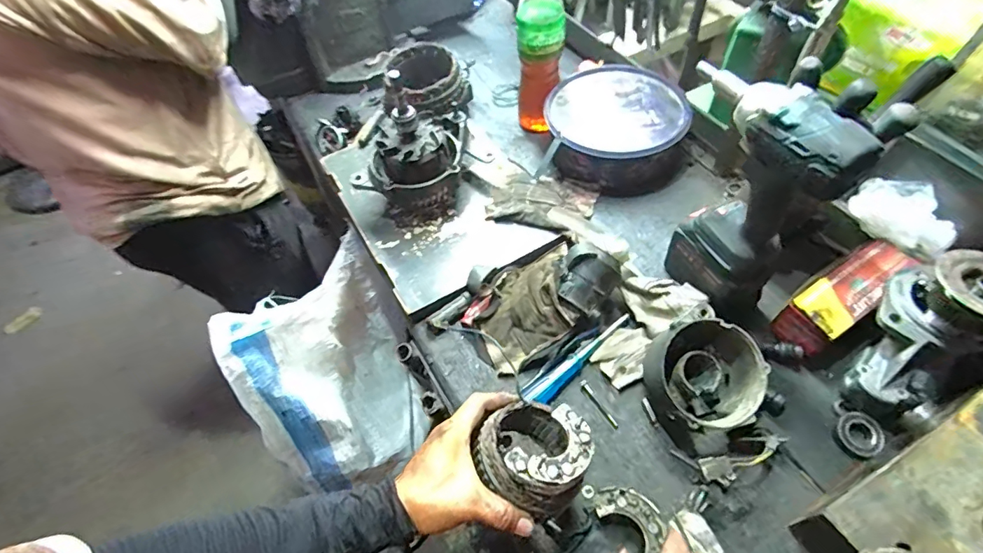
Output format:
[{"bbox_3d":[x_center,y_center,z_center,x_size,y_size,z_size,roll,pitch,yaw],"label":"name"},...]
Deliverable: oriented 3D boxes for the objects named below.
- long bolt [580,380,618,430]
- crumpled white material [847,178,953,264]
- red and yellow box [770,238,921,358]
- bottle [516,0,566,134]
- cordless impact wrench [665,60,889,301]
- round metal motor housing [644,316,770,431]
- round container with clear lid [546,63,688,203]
[{"bbox_3d":[0.130,0.157,0.572,0.011,0.007,0.068,-27,59,-14],"label":"long bolt"},{"bbox_3d":[0.528,-0.079,0.600,0.059,0.056,0.118,-38,62,-20],"label":"crumpled white material"},{"bbox_3d":[0.445,0.026,0.600,0.182,0.071,0.065,-30,59,-16],"label":"red and yellow box"},{"bbox_3d":[0.080,-0.359,0.782,0.074,0.261,0.065,0,56,3],"label":"bottle"},{"bbox_3d":[0.283,-0.078,0.521,0.071,0.265,0.152,-21,57,-10],"label":"cordless impact wrench"},{"bbox_3d":[0.237,0.106,0.534,0.124,0.071,0.124,1,77,-3],"label":"round metal motor housing"},{"bbox_3d":[0.208,-0.252,0.796,0.216,0.082,0.237,2,56,5],"label":"round container with clear lid"}]

